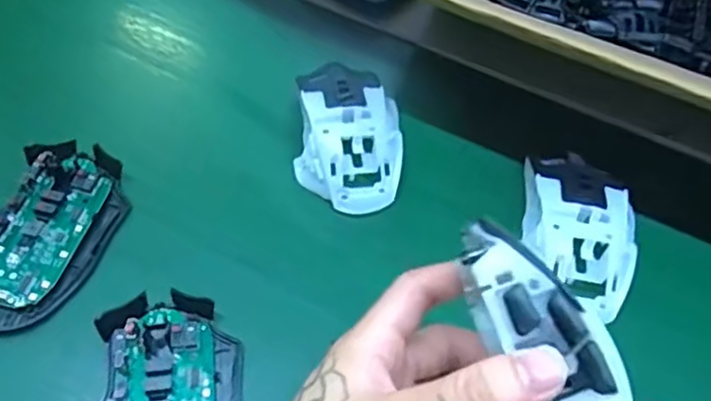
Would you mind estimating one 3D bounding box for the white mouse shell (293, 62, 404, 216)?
[{"bbox_3d":[-0.003,-0.041,0.395,0.064,0.033,0.090,2,55,-1],"label":"white mouse shell"}]

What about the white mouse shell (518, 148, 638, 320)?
[{"bbox_3d":[0.129,0.017,0.363,0.070,0.036,0.098,6,55,2],"label":"white mouse shell"}]

